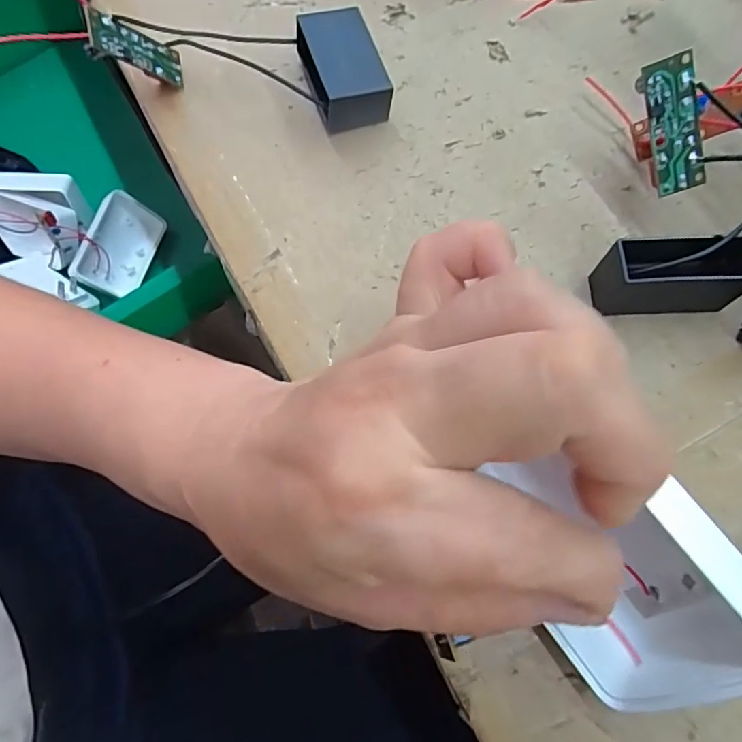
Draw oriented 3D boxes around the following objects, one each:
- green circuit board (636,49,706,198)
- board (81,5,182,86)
[{"bbox_3d":[0.106,-0.085,0.184,0.016,0.004,0.044,-16,112,12],"label":"green circuit board"},{"bbox_3d":[-0.099,-0.135,0.223,0.007,0.044,0.015,-1,97,29],"label":"board"}]

